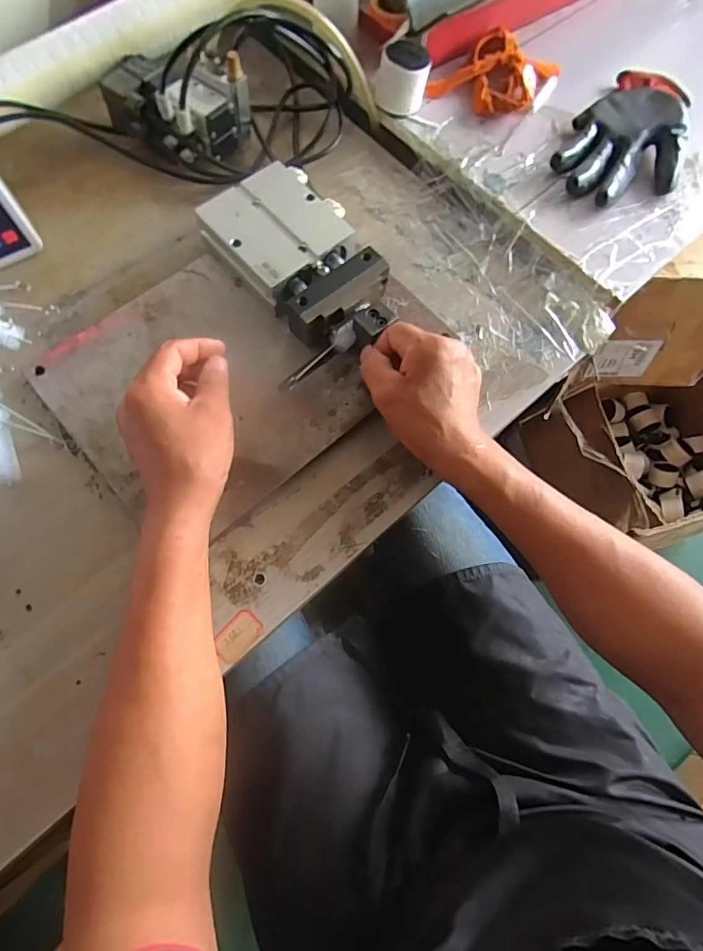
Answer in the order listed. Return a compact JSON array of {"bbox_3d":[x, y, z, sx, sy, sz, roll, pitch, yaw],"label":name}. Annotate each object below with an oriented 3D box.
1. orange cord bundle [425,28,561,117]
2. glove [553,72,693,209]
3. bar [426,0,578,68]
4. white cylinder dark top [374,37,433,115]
[{"bbox_3d":[0.158,-0.435,0.532,0.098,0.024,0.116,35,73,9],"label":"orange cord bundle"},{"bbox_3d":[0.293,-0.356,0.508,0.114,0.028,0.204,28,72,7],"label":"glove"},{"bbox_3d":[0.223,-0.555,0.567,0.354,0.053,0.013,-37,76,-13],"label":"bar"},{"bbox_3d":[0.053,-0.409,0.504,0.052,0.052,0.046,7,71,1],"label":"white cylinder dark top"}]

